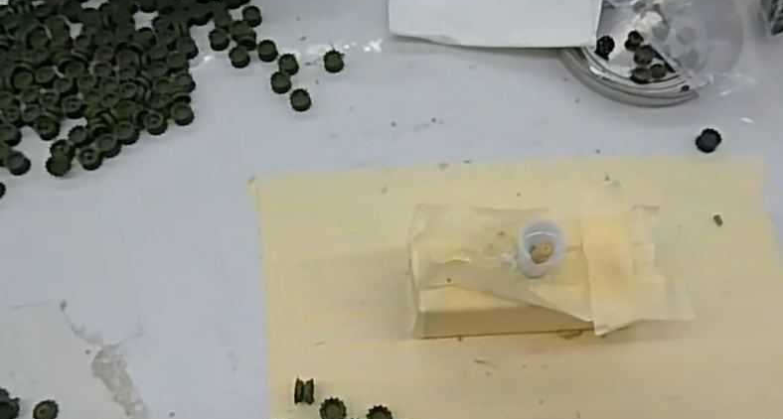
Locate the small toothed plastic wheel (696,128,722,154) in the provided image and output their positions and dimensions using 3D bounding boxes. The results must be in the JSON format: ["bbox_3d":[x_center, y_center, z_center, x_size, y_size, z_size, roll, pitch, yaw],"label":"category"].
[{"bbox_3d":[0.128,-0.028,0.273,0.009,0.004,0.009,0,66,1],"label":"small toothed plastic wheel"}]

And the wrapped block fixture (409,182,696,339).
[{"bbox_3d":[0.050,0.023,0.232,0.084,0.041,0.045,-4,66,-1],"label":"wrapped block fixture"}]

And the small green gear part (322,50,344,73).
[{"bbox_3d":[-0.025,-0.064,0.293,0.009,0.006,0.008,-6,66,-2],"label":"small green gear part"}]

